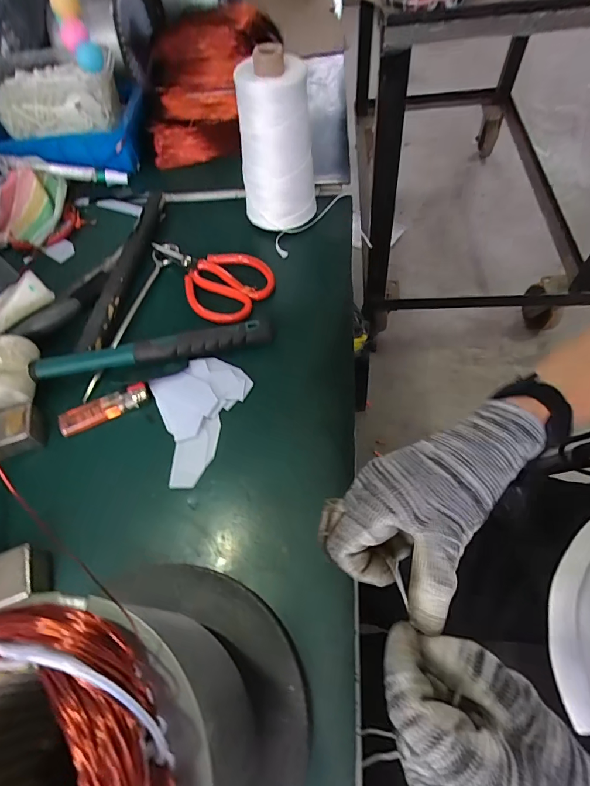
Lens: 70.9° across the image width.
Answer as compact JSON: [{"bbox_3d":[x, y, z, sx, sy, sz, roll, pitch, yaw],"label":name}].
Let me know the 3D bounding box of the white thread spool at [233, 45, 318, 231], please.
[{"bbox_3d":[-0.018,-0.271,0.456,0.077,0.165,0.064,12,61,13],"label":"white thread spool"}]

